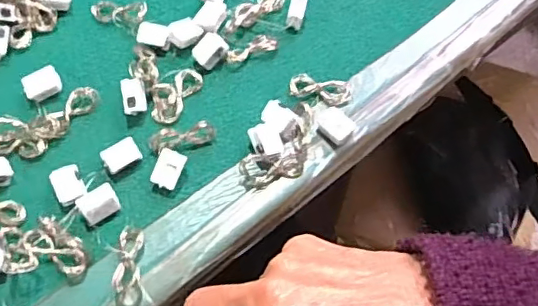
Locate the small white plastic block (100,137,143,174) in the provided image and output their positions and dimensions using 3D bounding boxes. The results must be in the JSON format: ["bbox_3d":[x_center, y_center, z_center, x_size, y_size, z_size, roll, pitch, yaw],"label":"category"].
[{"bbox_3d":[-0.113,0.002,0.430,0.028,0.010,0.019,-34,70,-17],"label":"small white plastic block"}]

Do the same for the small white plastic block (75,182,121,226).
[{"bbox_3d":[-0.125,0.037,0.412,0.028,0.011,0.022,-33,70,-17],"label":"small white plastic block"}]

